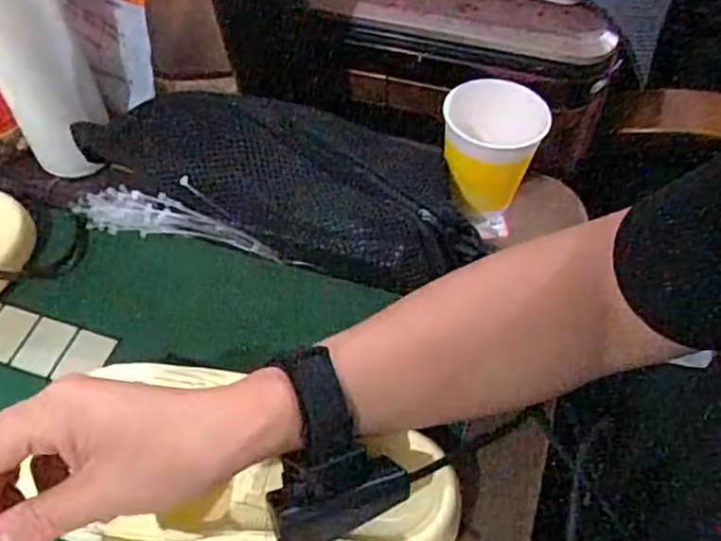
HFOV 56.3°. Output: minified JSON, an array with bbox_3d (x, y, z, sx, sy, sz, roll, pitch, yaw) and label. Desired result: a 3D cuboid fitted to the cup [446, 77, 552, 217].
[{"bbox_3d":[0.096,-0.093,0.490,0.071,0.064,0.074,0,57,2],"label":"cup"}]

